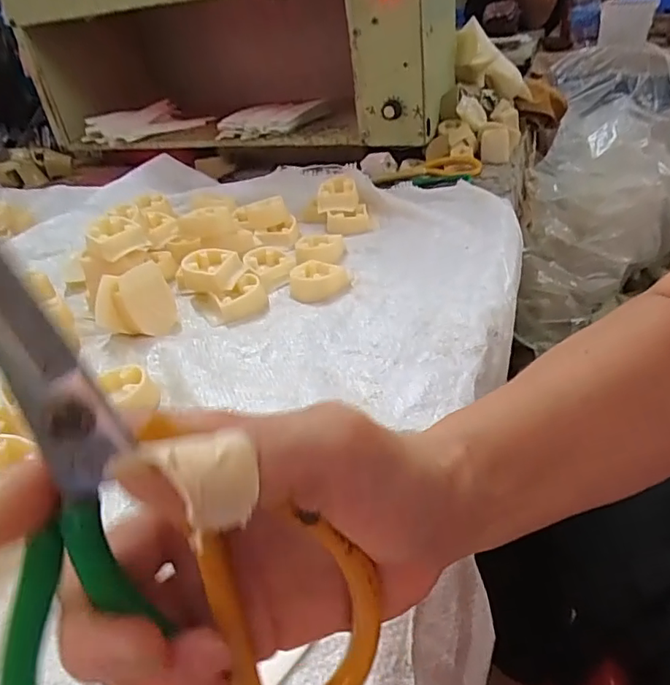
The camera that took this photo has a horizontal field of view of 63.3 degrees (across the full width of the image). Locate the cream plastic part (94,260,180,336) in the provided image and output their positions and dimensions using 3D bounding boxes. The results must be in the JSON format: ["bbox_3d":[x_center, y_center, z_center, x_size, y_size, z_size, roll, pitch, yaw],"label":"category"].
[{"bbox_3d":[-0.183,-0.038,0.493,0.066,0.056,0.043,-18,35,-15],"label":"cream plastic part"}]

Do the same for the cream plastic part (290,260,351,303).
[{"bbox_3d":[-0.015,-0.063,0.536,0.058,0.022,0.054,-8,34,0],"label":"cream plastic part"}]

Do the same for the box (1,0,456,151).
[{"bbox_3d":[-0.179,-0.481,0.873,0.693,0.268,0.233,6,37,20],"label":"box"}]

